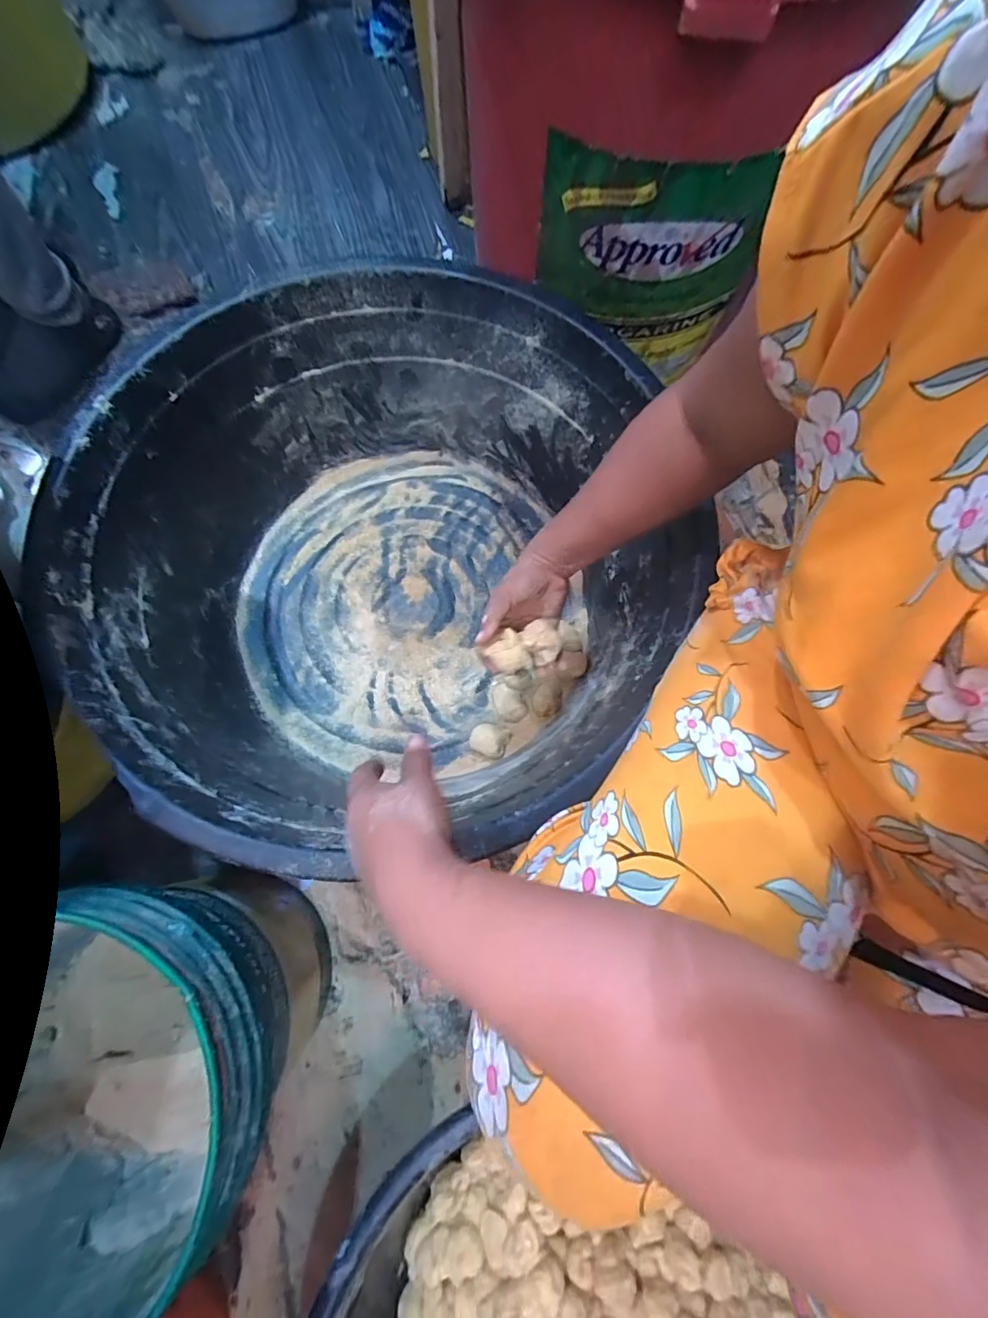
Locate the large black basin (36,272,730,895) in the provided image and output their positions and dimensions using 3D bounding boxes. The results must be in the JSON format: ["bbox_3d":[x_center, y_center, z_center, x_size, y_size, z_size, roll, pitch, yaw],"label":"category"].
[{"bbox_3d":[-0.122,-0.115,0.632,0.646,0.269,0.650,0,73,0],"label":"large black basin"}]

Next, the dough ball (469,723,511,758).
[{"bbox_3d":[-0.007,0.113,0.685,0.051,0.034,0.044,21,74,6],"label":"dough ball"}]

